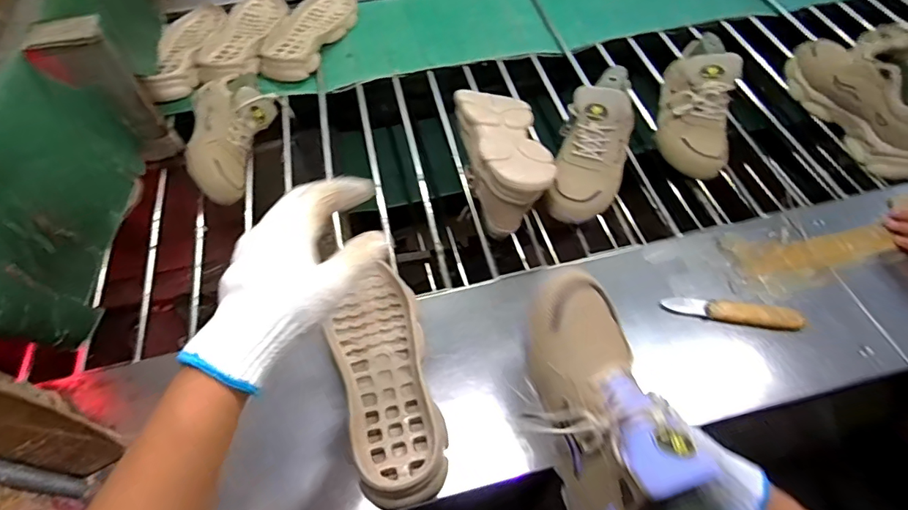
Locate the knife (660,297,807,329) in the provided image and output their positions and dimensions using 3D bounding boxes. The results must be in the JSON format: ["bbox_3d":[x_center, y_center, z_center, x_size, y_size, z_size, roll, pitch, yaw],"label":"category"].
[{"bbox_3d":[0.345,0.069,0.585,0.159,0.022,0.022,11,57,8],"label":"knife"}]

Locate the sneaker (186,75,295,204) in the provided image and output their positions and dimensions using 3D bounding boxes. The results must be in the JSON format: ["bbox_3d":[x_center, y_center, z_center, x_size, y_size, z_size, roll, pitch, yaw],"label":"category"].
[{"bbox_3d":[-0.362,-0.214,0.792,0.141,0.072,0.258,-10,57,-6],"label":"sneaker"}]

